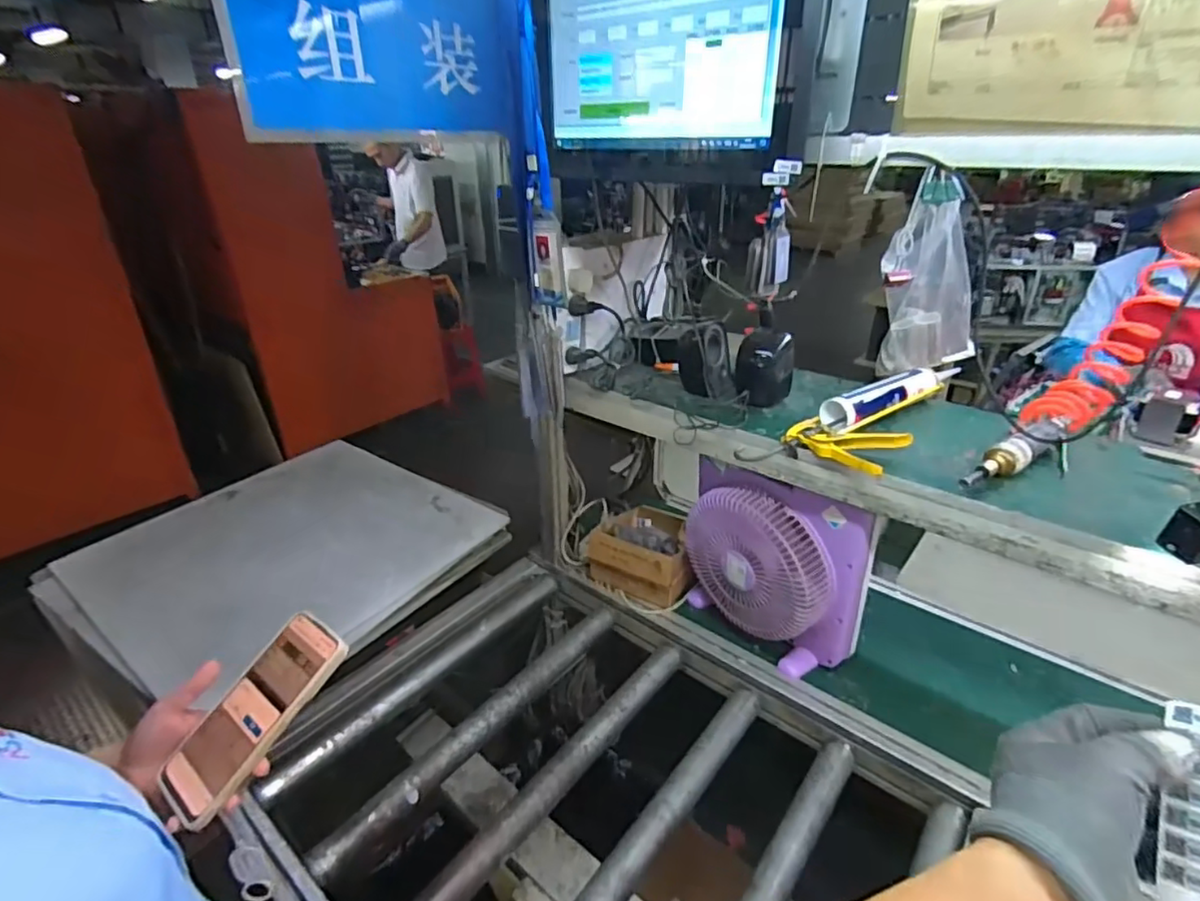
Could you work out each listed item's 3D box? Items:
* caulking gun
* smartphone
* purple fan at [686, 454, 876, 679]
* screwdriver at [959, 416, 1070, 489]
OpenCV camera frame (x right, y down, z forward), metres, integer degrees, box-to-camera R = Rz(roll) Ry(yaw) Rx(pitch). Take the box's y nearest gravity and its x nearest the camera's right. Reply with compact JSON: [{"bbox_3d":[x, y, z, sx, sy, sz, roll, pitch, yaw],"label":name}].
[{"bbox_3d":[0.391,-0.037,0.838,0.381,0.053,0.152,-17,31,-27],"label":"caulking gun"},{"bbox_3d":[-0.280,0.210,0.493,0.077,0.017,0.156,20,62,34],"label":"smartphone"},{"bbox_3d":[0.262,0.195,0.988,0.307,0.315,0.097,24,36,39],"label":"purple fan"},{"bbox_3d":[0.509,0.002,0.743,0.217,0.043,0.034,-17,32,-28],"label":"screwdriver"}]

